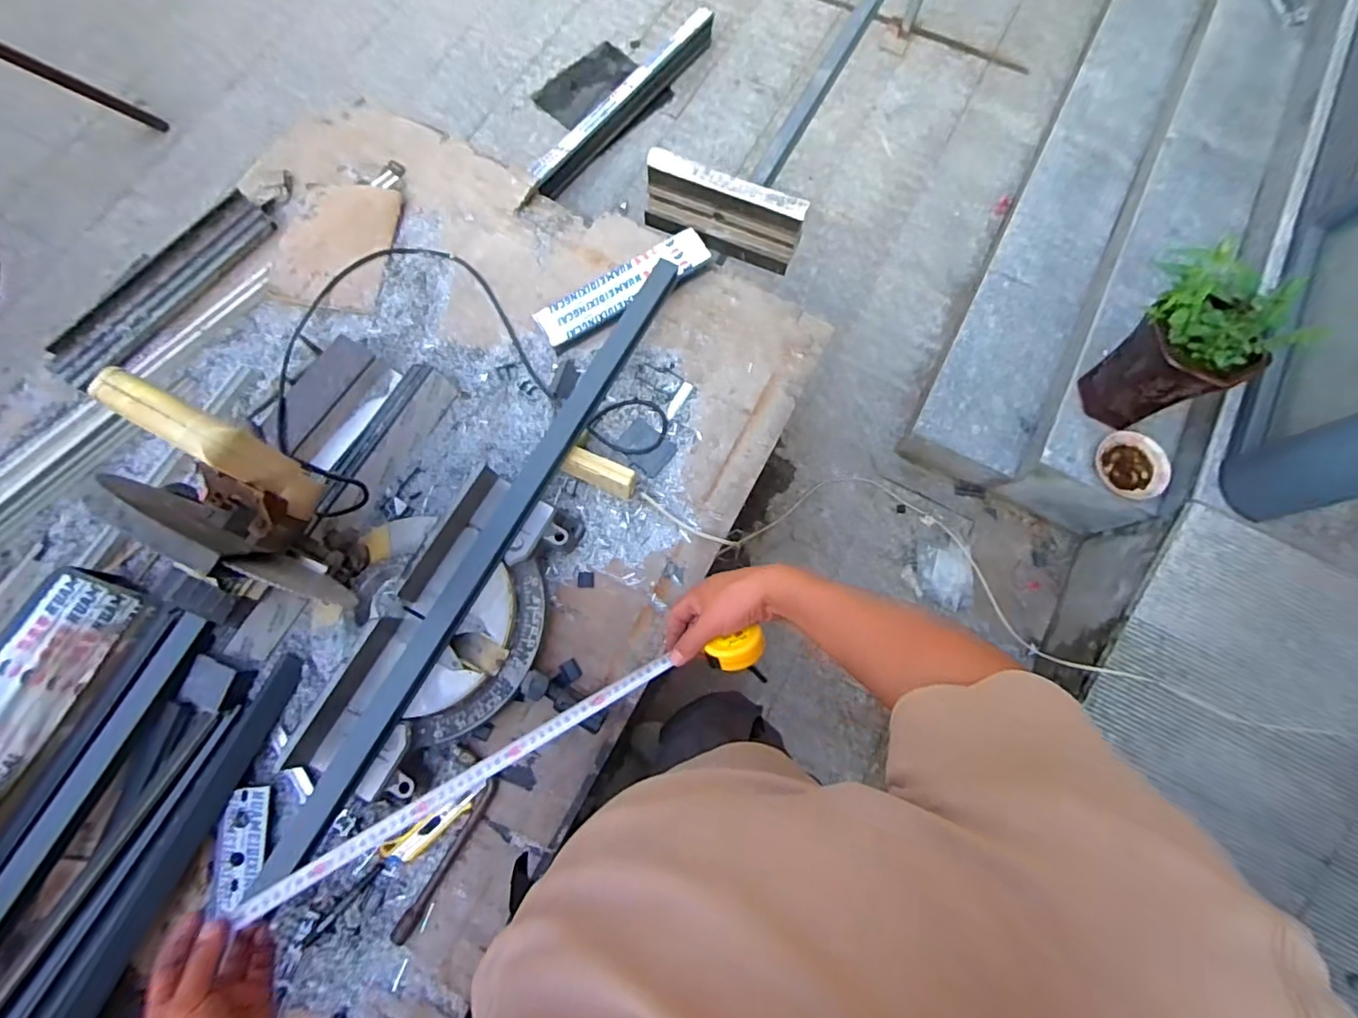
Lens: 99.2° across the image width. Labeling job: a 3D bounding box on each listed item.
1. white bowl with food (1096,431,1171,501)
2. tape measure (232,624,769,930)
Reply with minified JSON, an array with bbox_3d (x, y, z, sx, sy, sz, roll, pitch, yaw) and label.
[{"bbox_3d":[1.106,-0.110,1.415,0.157,0.042,0.147,0,74,-1],"label":"white bowl with food"},{"bbox_3d":[-0.159,0.260,0.595,0.549,0.039,0.059,-25,77,-9],"label":"tape measure"}]

